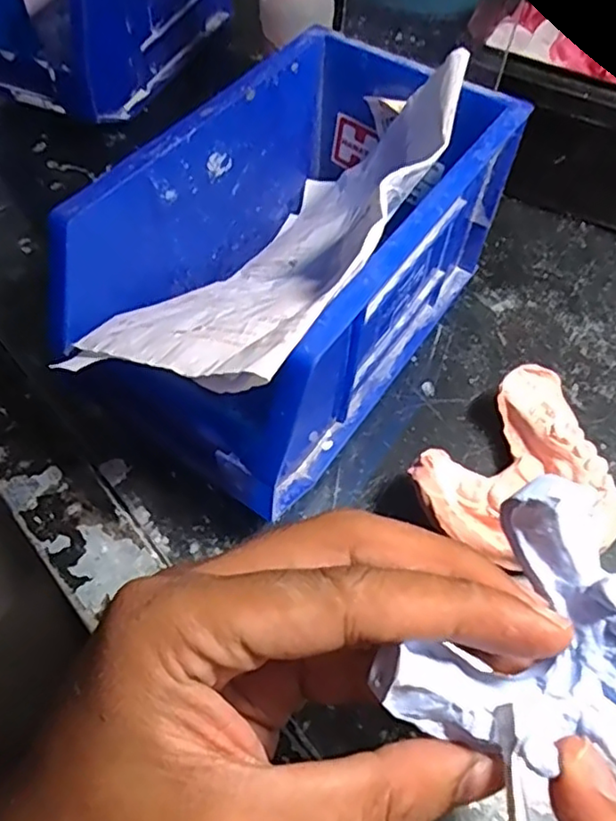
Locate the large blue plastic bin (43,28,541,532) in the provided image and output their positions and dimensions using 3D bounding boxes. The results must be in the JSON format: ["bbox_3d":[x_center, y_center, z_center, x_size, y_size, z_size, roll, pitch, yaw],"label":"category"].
[{"bbox_3d":[-0.004,-0.055,0.244,0.094,0.090,0.162,30,61,16],"label":"large blue plastic bin"}]

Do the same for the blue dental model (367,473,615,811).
[{"bbox_3d":[0.054,0.054,0.140,0.052,0.028,0.061,38,64,20],"label":"blue dental model"}]

